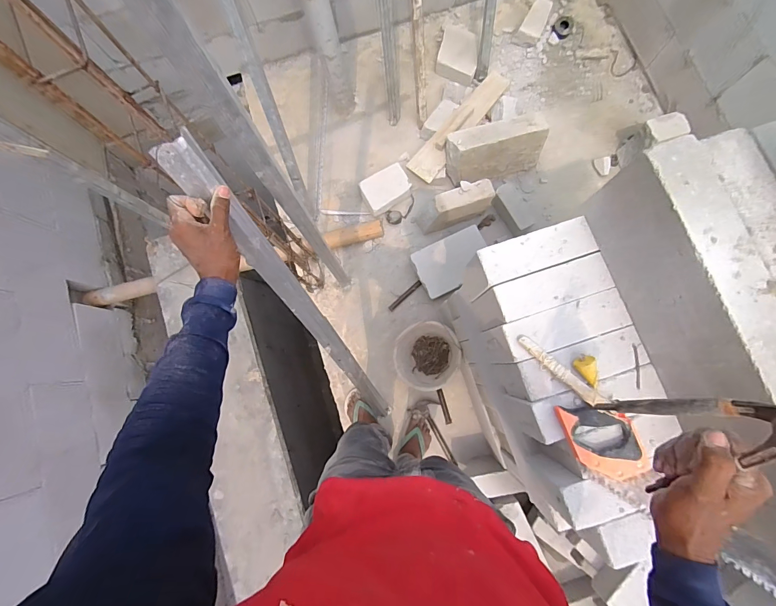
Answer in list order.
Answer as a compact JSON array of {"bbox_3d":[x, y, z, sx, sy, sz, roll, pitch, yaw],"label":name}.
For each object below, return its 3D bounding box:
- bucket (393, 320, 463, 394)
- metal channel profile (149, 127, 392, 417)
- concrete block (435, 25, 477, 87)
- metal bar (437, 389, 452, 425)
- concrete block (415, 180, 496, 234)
[{"bbox_3d":[0.144,0.200,1.347,0.227,0.192,0.249,0,80,2],"label":"bucket"},{"bbox_3d":[-0.155,0.066,0.857,0.054,1.018,0.037,-27,55,-3],"label":"metal channel profile"},{"bbox_3d":[0.308,-1.084,1.589,0.174,0.077,0.201,13,81,4],"label":"concrete block"},{"bbox_3d":[0.219,0.399,1.390,0.025,0.014,0.134,-14,80,-1],"label":"metal bar"},{"bbox_3d":[0.270,-0.367,1.418,0.289,0.188,0.098,-23,80,-2],"label":"concrete block"}]

